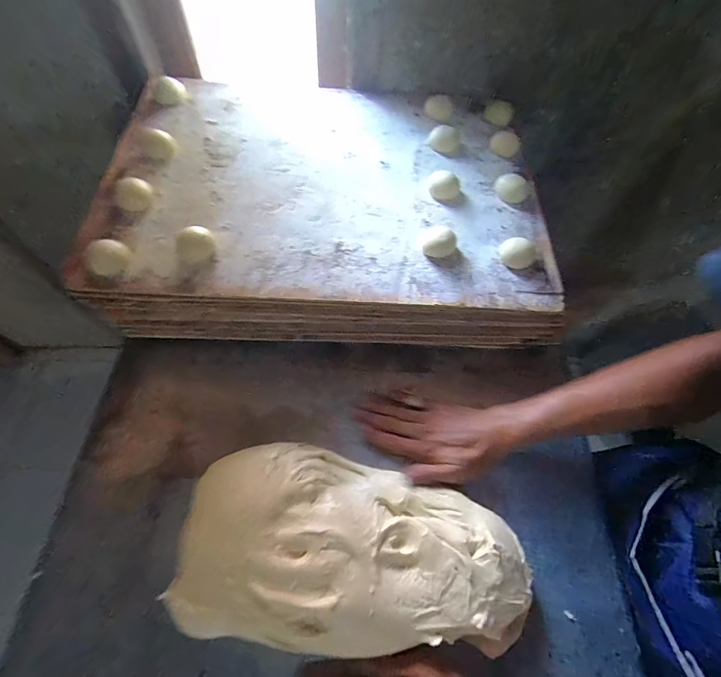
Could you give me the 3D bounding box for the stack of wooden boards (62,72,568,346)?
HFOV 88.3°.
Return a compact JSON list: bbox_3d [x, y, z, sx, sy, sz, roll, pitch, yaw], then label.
[{"bbox_3d":[-0.045,-0.217,0.569,0.630,0.092,0.454,1,62,-3],"label":"stack of wooden boards"}]

